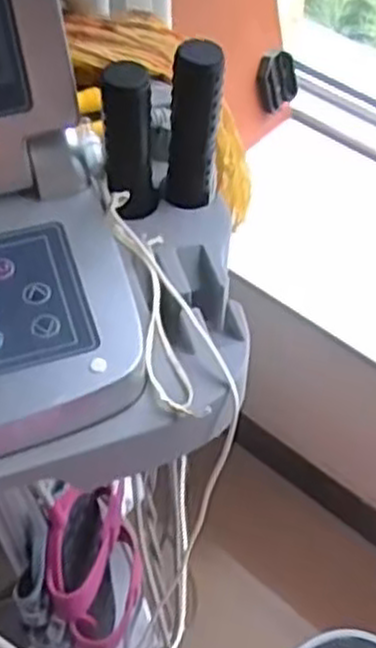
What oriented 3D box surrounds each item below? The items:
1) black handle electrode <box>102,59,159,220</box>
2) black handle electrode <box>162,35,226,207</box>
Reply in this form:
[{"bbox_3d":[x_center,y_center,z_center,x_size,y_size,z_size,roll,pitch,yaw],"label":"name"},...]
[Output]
[{"bbox_3d":[-0.035,-0.105,0.468,0.029,0.095,0.034,-4,54,-3],"label":"black handle electrode"},{"bbox_3d":[0.003,-0.119,0.480,0.033,0.108,0.021,-2,53,-1],"label":"black handle electrode"}]

